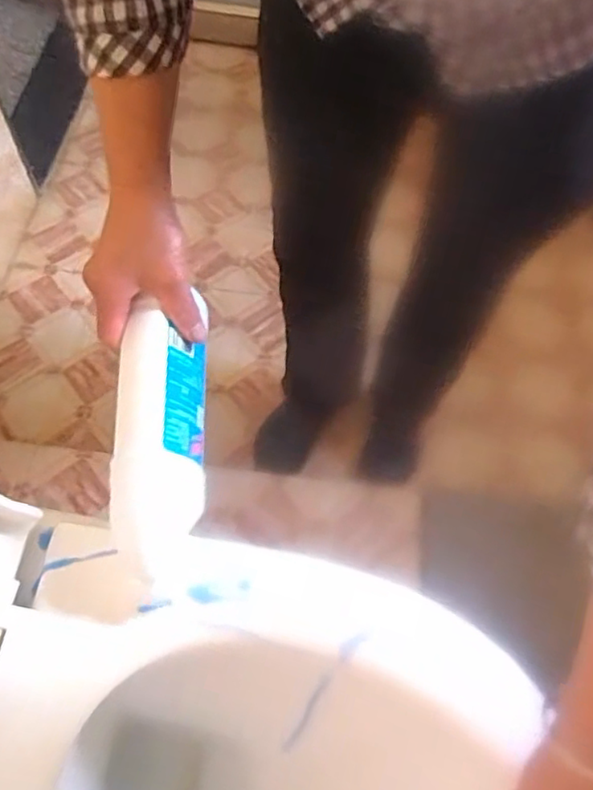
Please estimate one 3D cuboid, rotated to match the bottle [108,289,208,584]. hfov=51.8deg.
[{"bbox_3d":[-0.100,0.039,0.457,0.065,0.057,0.193,1,78,-5],"label":"bottle"}]

